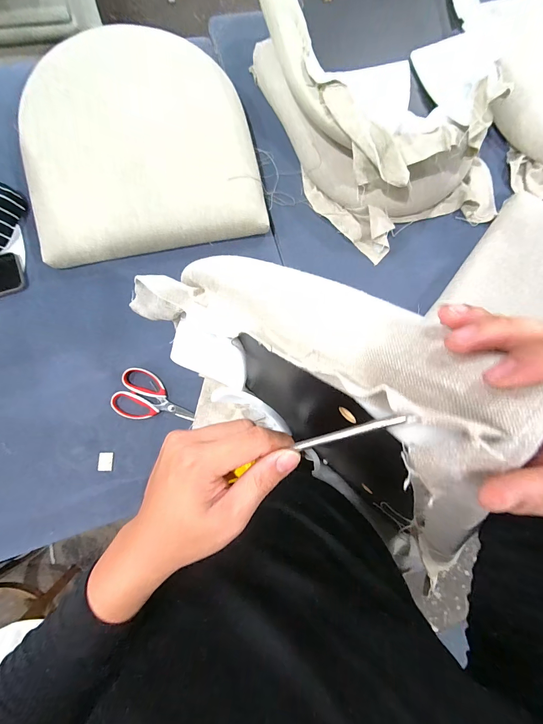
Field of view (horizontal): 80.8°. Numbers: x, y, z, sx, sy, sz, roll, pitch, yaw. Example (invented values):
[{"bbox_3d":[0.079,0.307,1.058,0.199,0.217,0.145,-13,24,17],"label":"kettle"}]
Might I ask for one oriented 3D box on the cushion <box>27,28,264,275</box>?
[{"bbox_3d":[-0.264,-0.451,0.636,0.442,0.082,0.441,-12,86,-7],"label":"cushion"}]

